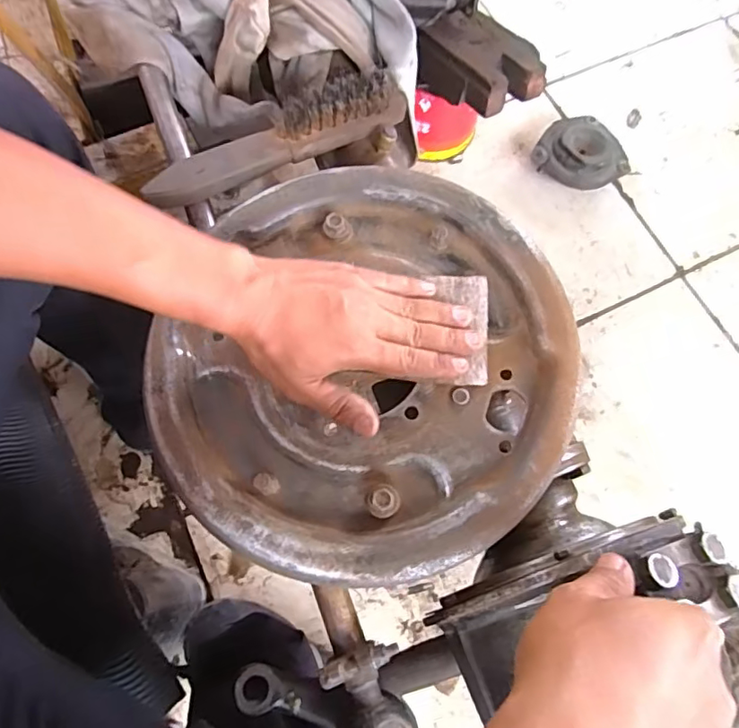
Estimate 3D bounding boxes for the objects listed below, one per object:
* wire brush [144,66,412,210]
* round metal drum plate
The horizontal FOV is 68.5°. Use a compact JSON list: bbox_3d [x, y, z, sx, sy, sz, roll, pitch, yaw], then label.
[{"bbox_3d":[-0.075,-0.186,0.454,0.227,0.047,0.033,-27,74,-10],"label":"wire brush"},{"bbox_3d":[-0.007,-0.005,0.386,0.286,0.026,0.289,-1,73,2],"label":"round metal drum plate"}]

